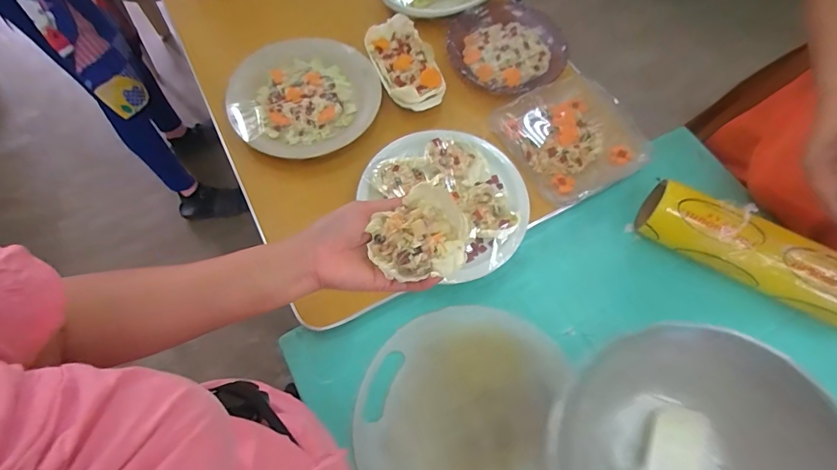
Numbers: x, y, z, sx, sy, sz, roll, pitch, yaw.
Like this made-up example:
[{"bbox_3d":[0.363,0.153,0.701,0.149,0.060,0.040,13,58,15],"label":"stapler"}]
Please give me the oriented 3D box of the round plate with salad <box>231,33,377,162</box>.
[{"bbox_3d":[-0.189,-0.223,0.696,0.242,0.041,0.225,0,68,-1],"label":"round plate with salad"}]

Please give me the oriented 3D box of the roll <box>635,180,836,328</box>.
[{"bbox_3d":[0.470,0.035,0.563,0.329,0.071,0.078,31,70,12],"label":"roll"}]

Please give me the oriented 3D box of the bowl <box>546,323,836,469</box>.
[{"bbox_3d":[0.256,0.219,0.397,0.191,0.151,0.225,16,69,5],"label":"bowl"}]

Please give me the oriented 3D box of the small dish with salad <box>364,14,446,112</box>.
[{"bbox_3d":[-0.023,-0.293,0.705,0.097,0.030,0.183,-21,70,-9],"label":"small dish with salad"}]

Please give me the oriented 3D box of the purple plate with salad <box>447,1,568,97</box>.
[{"bbox_3d":[0.152,-0.329,0.729,0.192,0.034,0.197,0,68,-1],"label":"purple plate with salad"}]

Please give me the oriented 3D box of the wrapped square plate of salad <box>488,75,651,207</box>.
[{"bbox_3d":[0.249,-0.161,0.670,0.207,0.034,0.194,-28,71,-12],"label":"wrapped square plate of salad"}]

